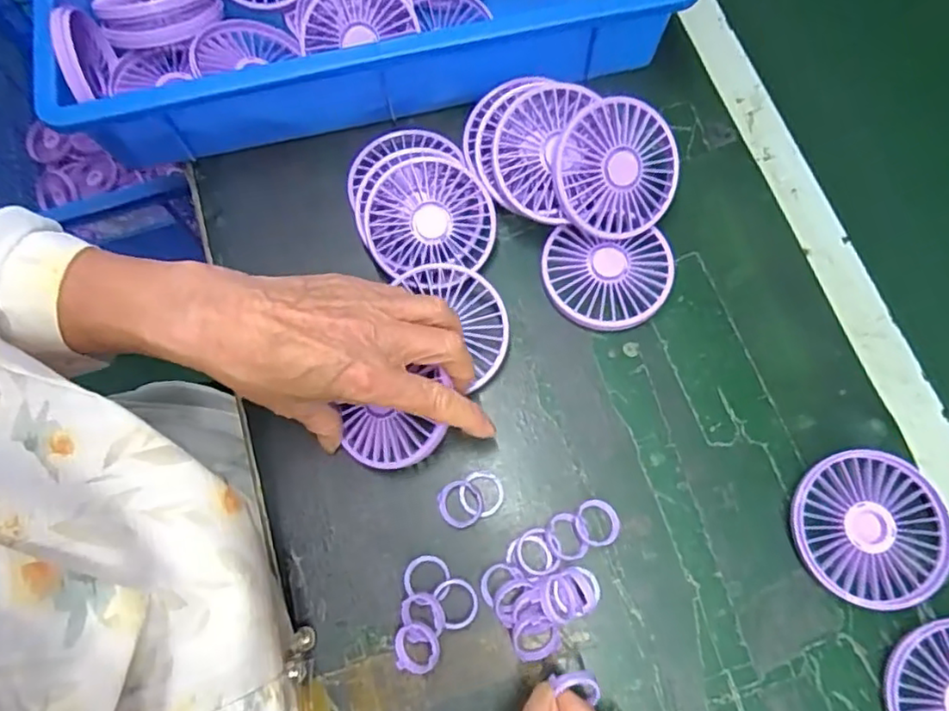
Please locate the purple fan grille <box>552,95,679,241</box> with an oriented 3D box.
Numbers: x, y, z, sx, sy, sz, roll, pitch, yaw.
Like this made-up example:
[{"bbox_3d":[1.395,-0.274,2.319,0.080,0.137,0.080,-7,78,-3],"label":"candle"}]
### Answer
[{"bbox_3d":[0.094,-0.122,0.409,0.084,0.010,0.085,-13,106,-14],"label":"purple fan grille"}]

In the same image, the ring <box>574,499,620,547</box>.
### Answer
[{"bbox_3d":[0.075,0.103,0.382,0.027,0.009,0.027,0,73,0],"label":"ring"}]

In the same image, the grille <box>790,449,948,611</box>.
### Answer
[{"bbox_3d":[0.235,0.103,0.373,0.084,0.019,0.085,0,73,0],"label":"grille"}]

